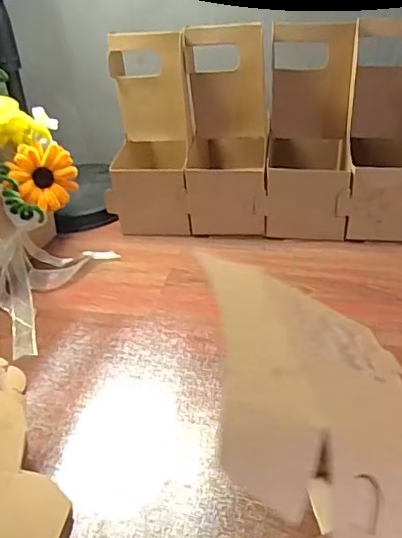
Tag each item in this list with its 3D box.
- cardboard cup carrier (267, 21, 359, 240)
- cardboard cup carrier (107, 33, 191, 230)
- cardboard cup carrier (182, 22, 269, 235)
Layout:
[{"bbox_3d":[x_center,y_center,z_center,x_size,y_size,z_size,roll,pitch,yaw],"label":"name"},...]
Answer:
[{"bbox_3d":[0.131,-0.177,0.679,0.096,0.224,0.190,-1,35,10],"label":"cardboard cup carrier"},{"bbox_3d":[-0.067,-0.184,0.721,0.113,0.216,0.196,-5,35,4],"label":"cardboard cup carrier"},{"bbox_3d":[0.034,-0.181,0.700,0.102,0.221,0.193,-3,35,6],"label":"cardboard cup carrier"}]

